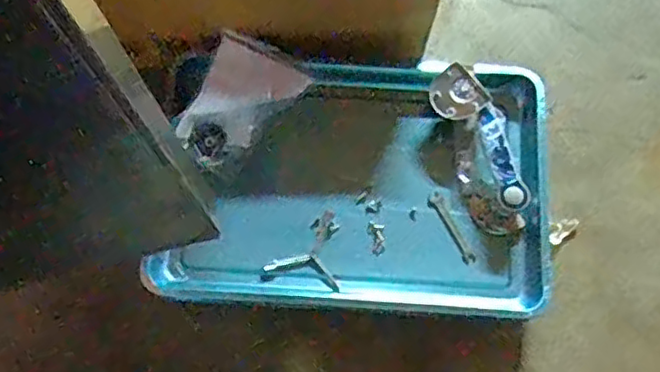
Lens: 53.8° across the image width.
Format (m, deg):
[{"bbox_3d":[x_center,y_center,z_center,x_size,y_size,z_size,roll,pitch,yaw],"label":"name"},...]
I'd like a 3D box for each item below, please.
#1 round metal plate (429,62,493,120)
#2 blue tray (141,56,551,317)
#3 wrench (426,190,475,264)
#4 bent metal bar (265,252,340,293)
[{"bbox_3d":[0.194,-0.140,0.993,0.077,0.014,0.084,-38,70,5],"label":"round metal plate"},{"bbox_3d":[0.047,-0.013,0.978,0.547,0.076,0.379,3,74,1],"label":"blue tray"},{"bbox_3d":[0.181,0.063,0.985,0.024,0.005,0.119,-24,76,-9],"label":"wrench"},{"bbox_3d":[-0.036,0.119,0.960,0.110,0.013,0.045,17,74,3],"label":"bent metal bar"}]

